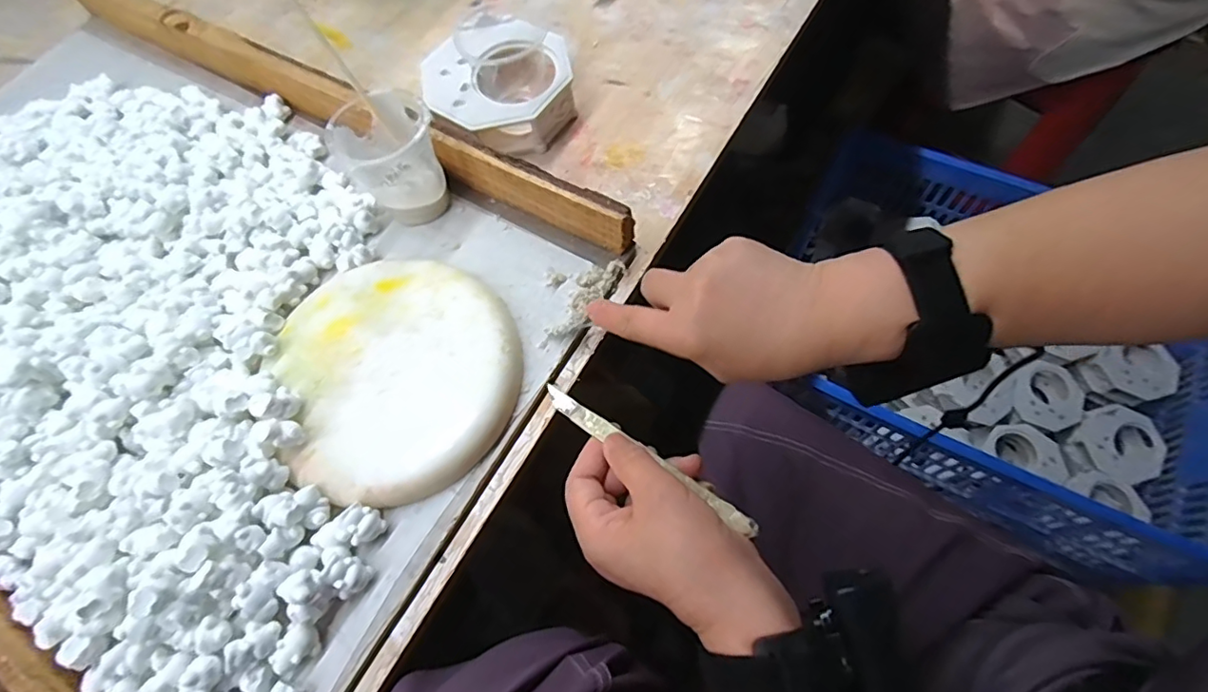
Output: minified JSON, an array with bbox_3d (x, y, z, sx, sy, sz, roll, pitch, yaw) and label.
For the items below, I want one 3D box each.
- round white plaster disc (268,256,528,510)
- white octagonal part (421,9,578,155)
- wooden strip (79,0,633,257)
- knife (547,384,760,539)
[{"bbox_3d":[-0.129,0.013,0.358,0.146,0.018,0.159,-1,66,3],"label":"round white plaster disc"},{"bbox_3d":[-0.084,-0.210,0.455,0.116,0.045,0.112,32,72,15],"label":"white octagonal part"},{"bbox_3d":[-0.235,-0.202,0.459,0.583,0.058,0.019,27,71,14],"label":"wooden strip"},{"bbox_3d":[0.023,0.065,0.330,0.147,0.004,0.012,32,72,20],"label":"knife"}]

